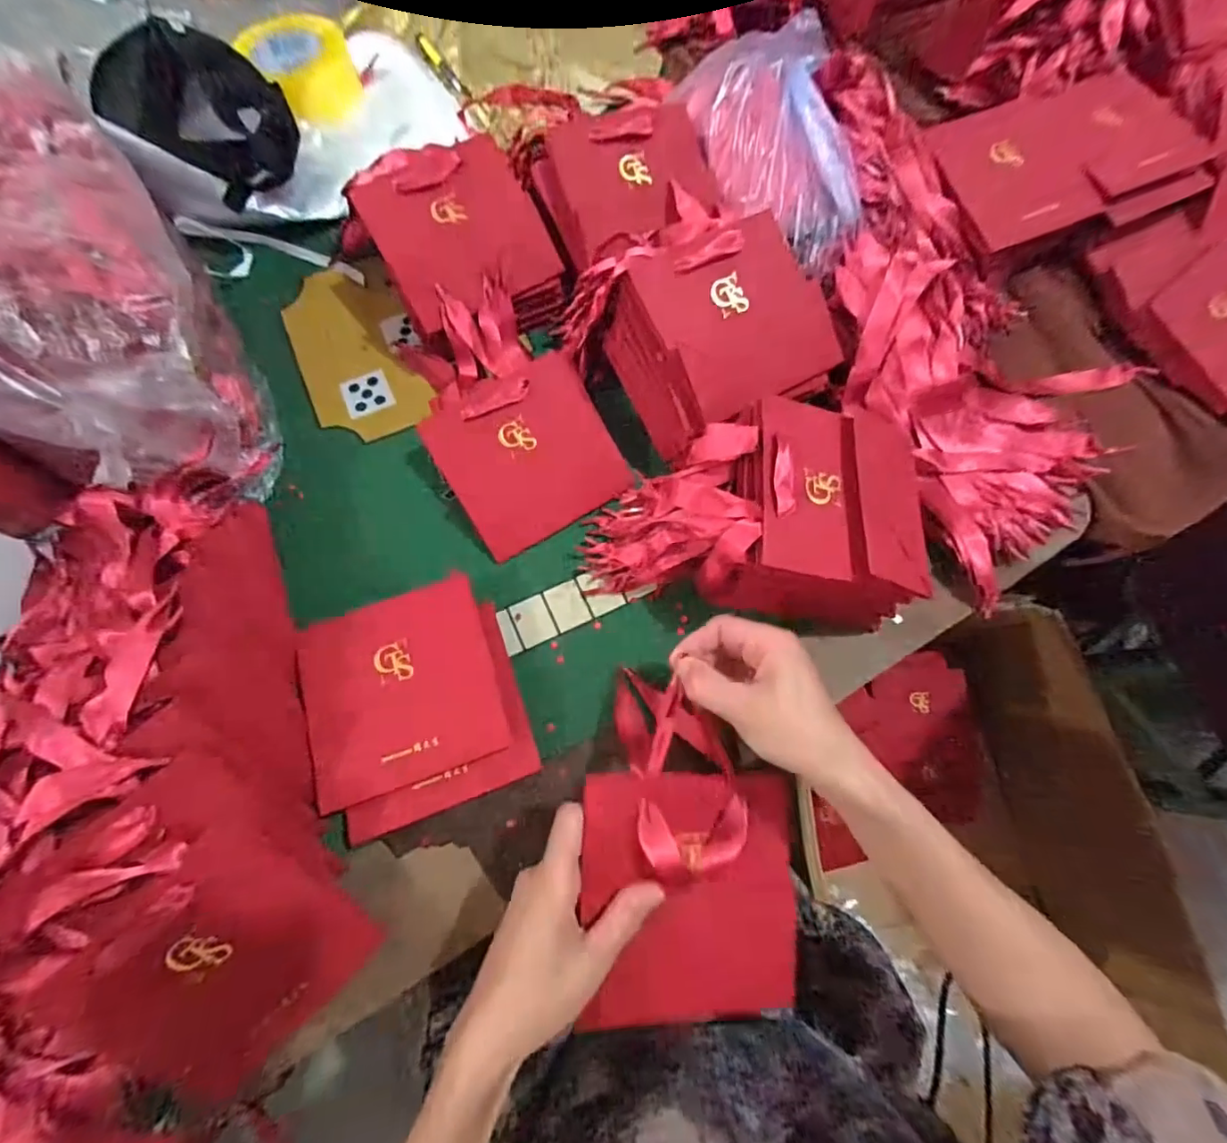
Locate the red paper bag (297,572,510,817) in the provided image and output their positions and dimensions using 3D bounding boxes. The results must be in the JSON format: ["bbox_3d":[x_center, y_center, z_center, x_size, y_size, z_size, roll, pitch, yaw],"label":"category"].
[{"bbox_3d":[-0.162,0.086,0.415,0.136,0.012,0.142,-17,72,-7],"label":"red paper bag"}]

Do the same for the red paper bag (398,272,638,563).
[{"bbox_3d":[-0.097,-0.142,0.492,0.147,0.053,0.240,-29,74,-11],"label":"red paper bag"}]

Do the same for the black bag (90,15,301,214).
[{"bbox_3d":[-0.417,-0.465,0.548,0.193,0.072,0.139,34,74,10],"label":"black bag"}]

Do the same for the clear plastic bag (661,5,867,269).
[{"bbox_3d":[0.145,-0.397,0.498,0.133,0.051,0.243,-4,71,-2],"label":"clear plastic bag"}]

